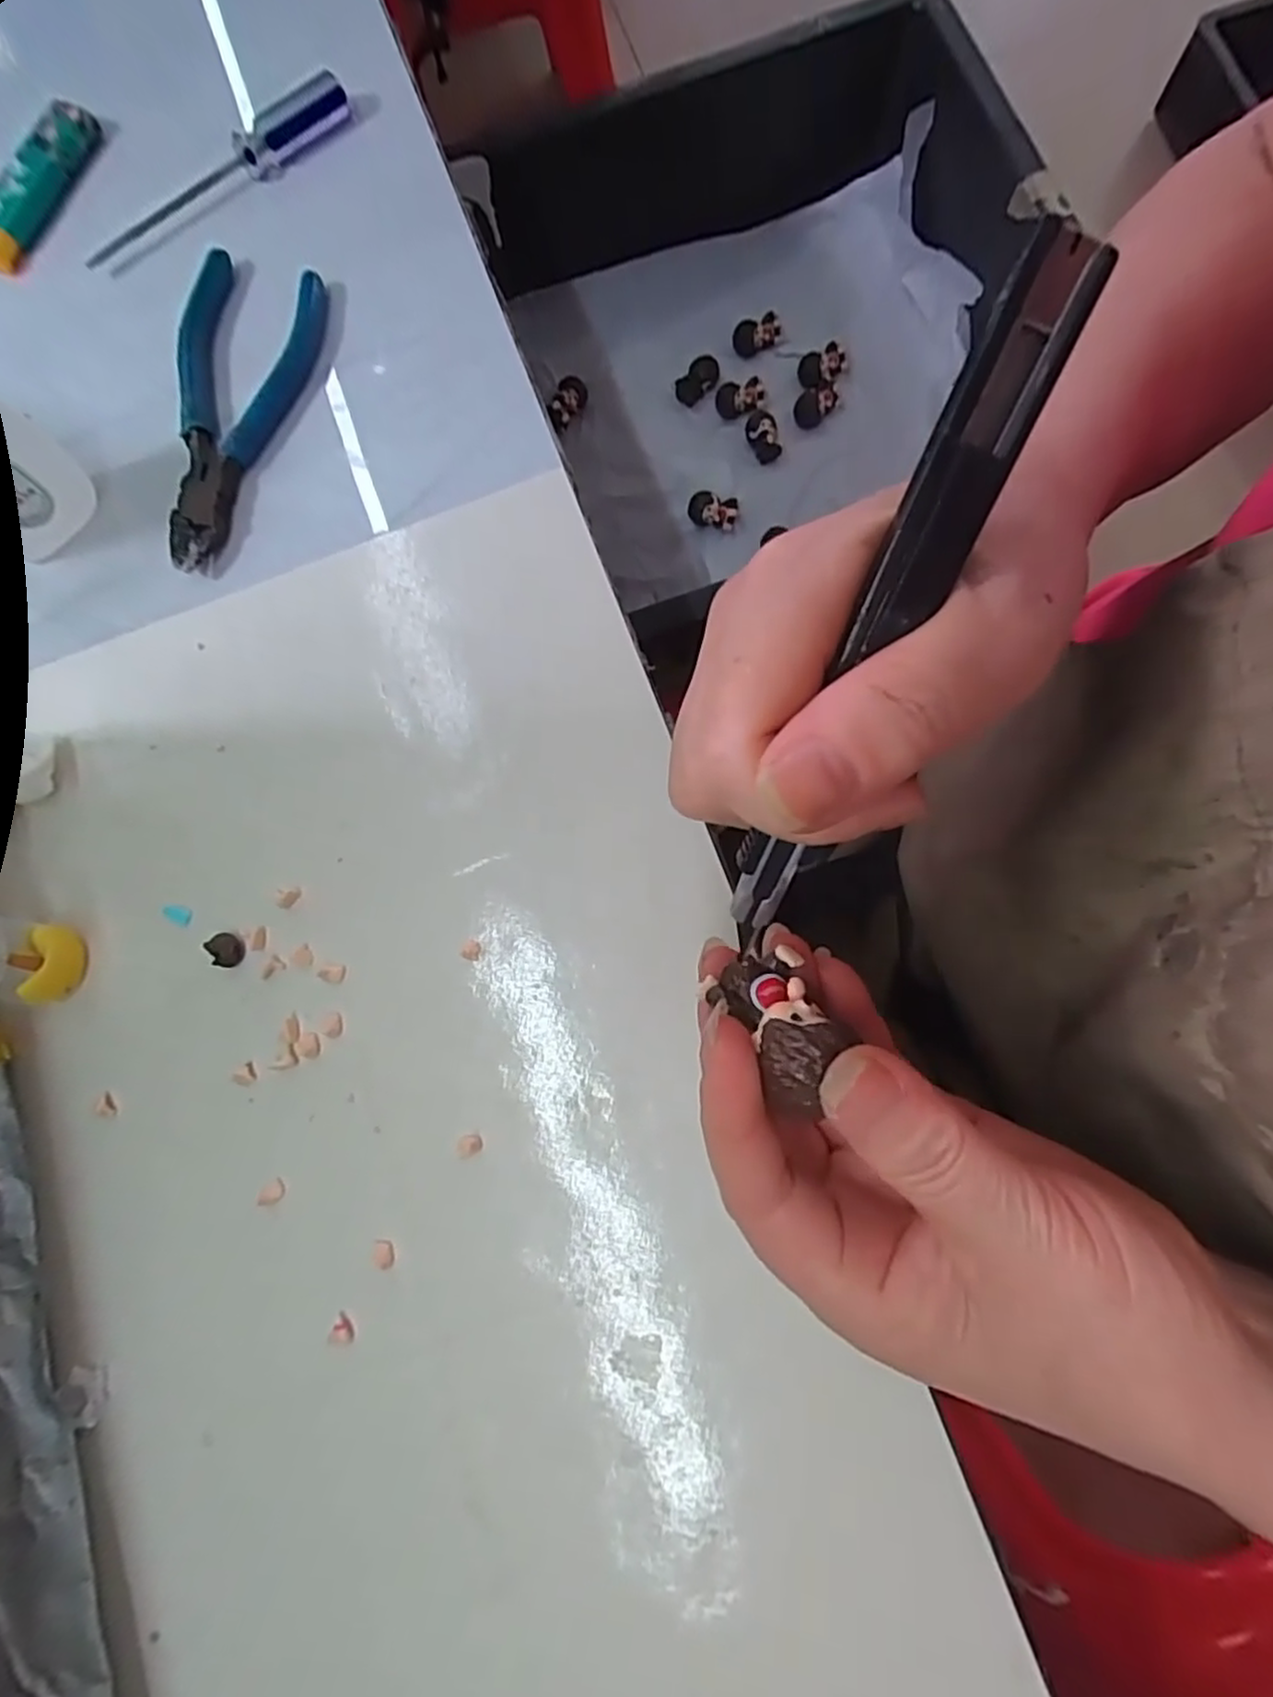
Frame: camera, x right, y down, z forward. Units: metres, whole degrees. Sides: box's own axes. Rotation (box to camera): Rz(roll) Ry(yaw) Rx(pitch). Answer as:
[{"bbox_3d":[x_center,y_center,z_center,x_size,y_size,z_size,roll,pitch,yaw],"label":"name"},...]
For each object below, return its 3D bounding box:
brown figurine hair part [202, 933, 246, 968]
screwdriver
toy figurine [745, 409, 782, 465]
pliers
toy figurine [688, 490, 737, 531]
[{"bbox_3d":[-0.136,0.034,0.239,0.011,0.008,0.010,16,81,8],"label":"brown figurine hair part"},{"bbox_3d":[-0.169,-0.273,0.288,0.118,0.020,0.014,-34,79,-2],"label":"screwdriver"},{"bbox_3d":[0.103,-0.335,0.585,0.023,0.014,0.041,-10,79,3],"label":"toy figurine"},{"bbox_3d":[-0.153,-0.166,0.274,0.047,0.013,0.126,6,80,6],"label":"pliers"},{"bbox_3d":[0.061,-0.273,0.581,0.040,0.014,0.024,11,81,7],"label":"toy figurine"}]

